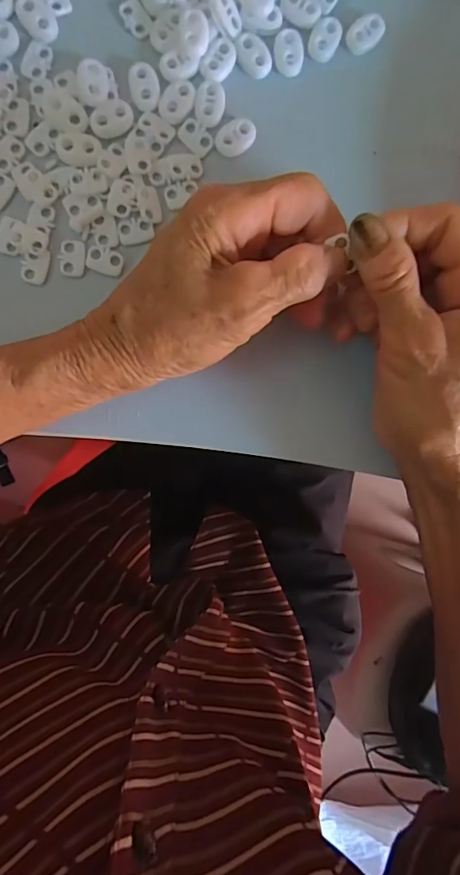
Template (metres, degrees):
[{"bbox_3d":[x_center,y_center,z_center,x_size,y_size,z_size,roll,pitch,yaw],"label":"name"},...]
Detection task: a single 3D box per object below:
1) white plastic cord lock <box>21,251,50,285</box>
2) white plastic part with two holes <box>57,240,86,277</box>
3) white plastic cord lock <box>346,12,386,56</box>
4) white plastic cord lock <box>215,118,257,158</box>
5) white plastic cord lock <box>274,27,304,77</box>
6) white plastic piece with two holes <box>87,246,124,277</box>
[{"bbox_3d":[-0.098,-0.086,0.240,0.013,0.004,0.017,5,93,-6],"label":"white plastic cord lock"},{"bbox_3d":[-0.080,-0.091,0.242,0.013,0.004,0.018,4,93,-6],"label":"white plastic part with two holes"},{"bbox_3d":[0.072,-0.212,0.251,0.022,0.004,0.016,-41,96,-3],"label":"white plastic cord lock"},{"bbox_3d":[0.003,-0.156,0.248,0.022,0.004,0.015,-45,96,-2],"label":"white plastic cord lock"},{"bbox_3d":[0.031,-0.200,0.248,0.015,0.004,0.022,1,93,-6],"label":"white plastic cord lock"},{"bbox_3d":[-0.064,-0.090,0.245,0.018,0.004,0.012,11,92,-7],"label":"white plastic piece with two holes"}]

